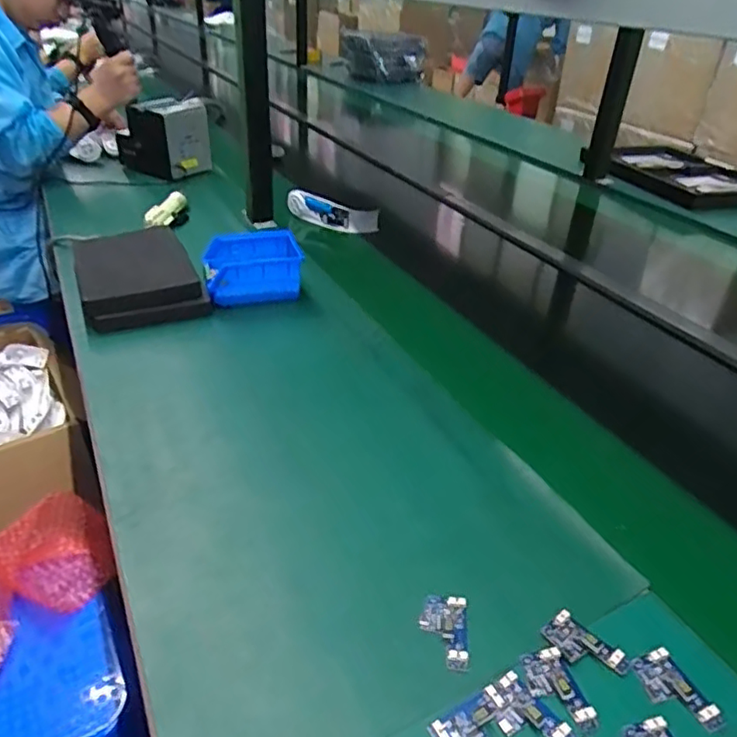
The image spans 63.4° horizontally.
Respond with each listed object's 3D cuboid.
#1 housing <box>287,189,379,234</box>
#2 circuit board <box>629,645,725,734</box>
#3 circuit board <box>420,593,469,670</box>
[{"bbox_3d":[-0.074,-0.307,1.176,0.186,0.061,0.051,8,34,7],"label":"housing"},{"bbox_3d":[0.217,0.229,0.423,0.035,0.006,0.058,-12,36,-21],"label":"circuit board"},{"bbox_3d":[0.057,0.199,0.454,0.036,0.005,0.058,5,34,4],"label":"circuit board"}]

